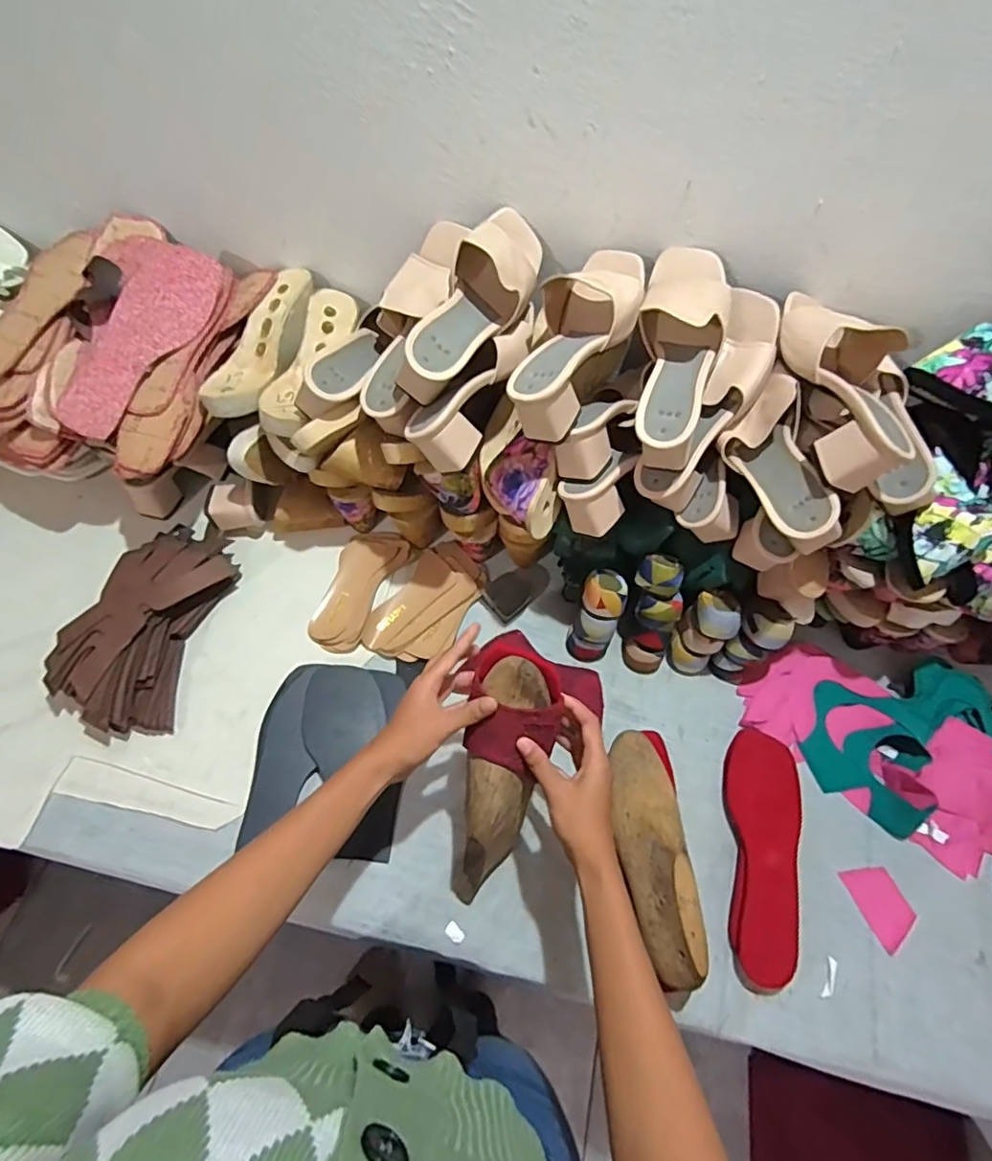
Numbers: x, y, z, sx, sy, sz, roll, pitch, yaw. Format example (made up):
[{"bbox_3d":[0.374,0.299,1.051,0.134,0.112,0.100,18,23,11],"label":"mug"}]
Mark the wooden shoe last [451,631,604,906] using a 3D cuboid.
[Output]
[{"bbox_3d":[0.002,0.198,0.552,0.091,0.082,0.280,15,101,4],"label":"wooden shoe last"}]

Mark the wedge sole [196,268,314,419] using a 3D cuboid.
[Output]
[{"bbox_3d":[-0.294,-0.290,0.720,0.090,0.050,0.234,16,60,5],"label":"wedge sole"}]

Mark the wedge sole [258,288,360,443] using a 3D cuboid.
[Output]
[{"bbox_3d":[-0.227,-0.267,0.715,0.067,0.035,0.232,11,60,2],"label":"wedge sole"}]

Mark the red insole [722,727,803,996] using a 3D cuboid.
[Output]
[{"bbox_3d":[0.290,0.295,0.638,0.076,0.031,0.253,14,62,4],"label":"red insole"}]

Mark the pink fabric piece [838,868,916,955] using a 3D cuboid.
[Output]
[{"bbox_3d":[0.424,0.354,0.639,0.052,0.004,0.078,-20,57,-9],"label":"pink fabric piece"}]

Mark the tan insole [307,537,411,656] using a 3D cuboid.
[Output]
[{"bbox_3d":[-0.185,0.010,0.768,0.077,0.015,0.170,21,62,7],"label":"tan insole"}]

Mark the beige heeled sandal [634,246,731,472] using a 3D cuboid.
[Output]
[{"bbox_3d":[0.188,-0.237,0.600,0.089,0.089,0.234,11,79,2],"label":"beige heeled sandal"}]

